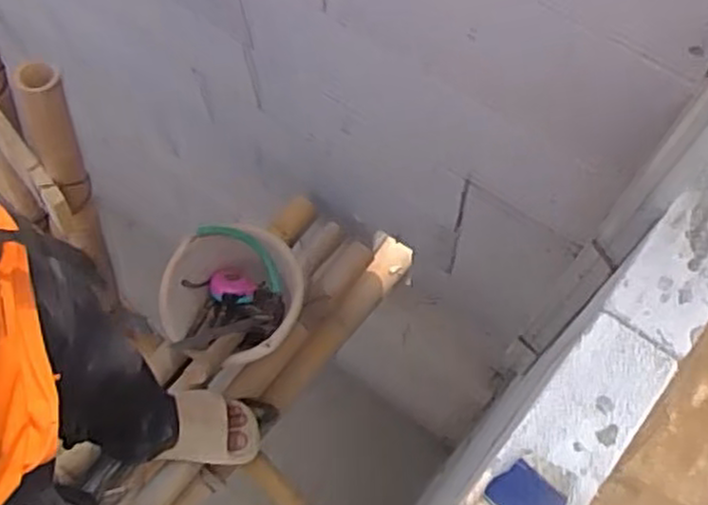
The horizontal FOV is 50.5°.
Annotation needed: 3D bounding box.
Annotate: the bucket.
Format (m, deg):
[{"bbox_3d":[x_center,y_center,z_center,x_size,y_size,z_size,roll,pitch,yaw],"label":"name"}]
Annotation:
[{"bbox_3d":[-0.218,0.086,1.383,0.243,0.156,0.238,0,69,1],"label":"bucket"}]

